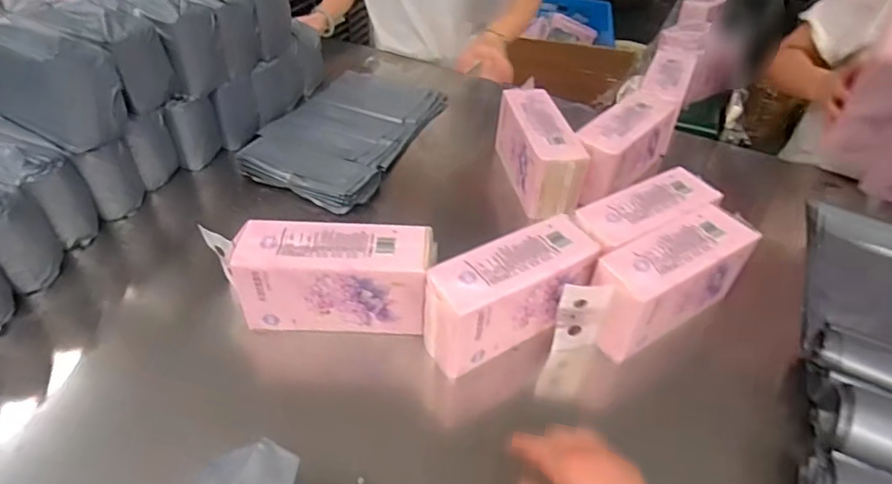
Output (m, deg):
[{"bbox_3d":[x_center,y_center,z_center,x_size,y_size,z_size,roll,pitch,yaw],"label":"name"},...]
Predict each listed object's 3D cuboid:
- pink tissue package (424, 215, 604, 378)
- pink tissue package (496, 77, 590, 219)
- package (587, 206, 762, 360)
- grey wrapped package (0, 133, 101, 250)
[{"bbox_3d":[0.088,0.069,0.728,0.245,0.118,0.103,-22,49,-26],"label":"pink tissue package"},{"bbox_3d":[0.171,-0.168,1.004,0.098,0.118,0.253,-6,44,-11],"label":"pink tissue package"},{"bbox_3d":[0.310,0.052,0.764,0.252,0.121,0.099,-23,50,-26],"label":"package"},{"bbox_3d":[-0.671,-0.095,0.841,0.269,0.135,0.093,20,45,16],"label":"grey wrapped package"}]

